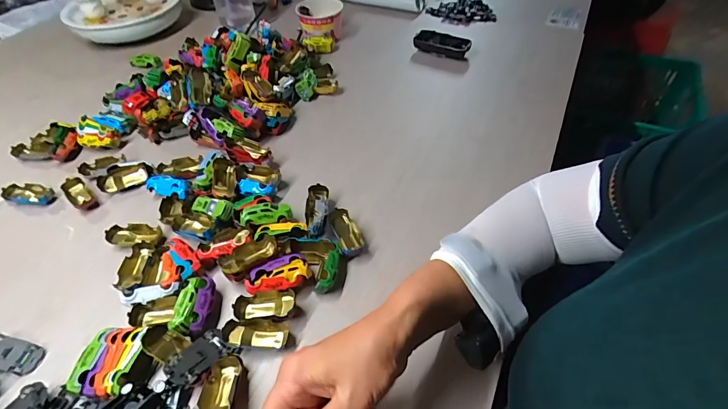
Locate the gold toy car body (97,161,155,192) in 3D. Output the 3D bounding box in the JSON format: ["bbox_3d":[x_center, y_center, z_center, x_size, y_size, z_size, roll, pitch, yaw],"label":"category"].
[{"bbox_3d":[-0.346,-0.041,0.561,0.076,0.026,0.029,-18,50,-13],"label":"gold toy car body"}]

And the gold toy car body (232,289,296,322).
[{"bbox_3d":[-0.105,0.112,0.414,0.062,0.023,0.031,-3,48,1],"label":"gold toy car body"}]

